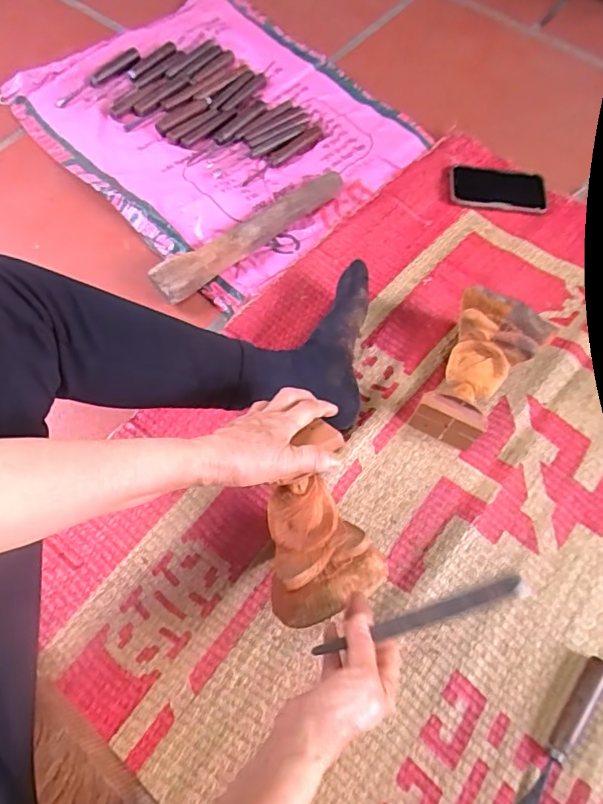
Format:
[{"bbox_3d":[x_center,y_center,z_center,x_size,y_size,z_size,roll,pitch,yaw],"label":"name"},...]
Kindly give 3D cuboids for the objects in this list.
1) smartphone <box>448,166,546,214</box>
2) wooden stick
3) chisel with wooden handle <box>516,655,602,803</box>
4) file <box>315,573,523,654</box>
[{"bbox_3d":[0.300,-0.327,0.793,0.144,0.015,0.072,7,66,3],"label":"smartphone"},{"bbox_3d":[-0.071,-0.248,0.745,0.320,0.030,0.050,-38,71,-16],"label":"wooden stick"},{"bbox_3d":[0.258,0.327,0.506,0.024,0.020,0.166,37,71,16],"label":"chisel with wooden handle"},{"bbox_3d":[0.103,0.188,0.450,0.190,0.008,0.015,-16,66,-5],"label":"file"}]

